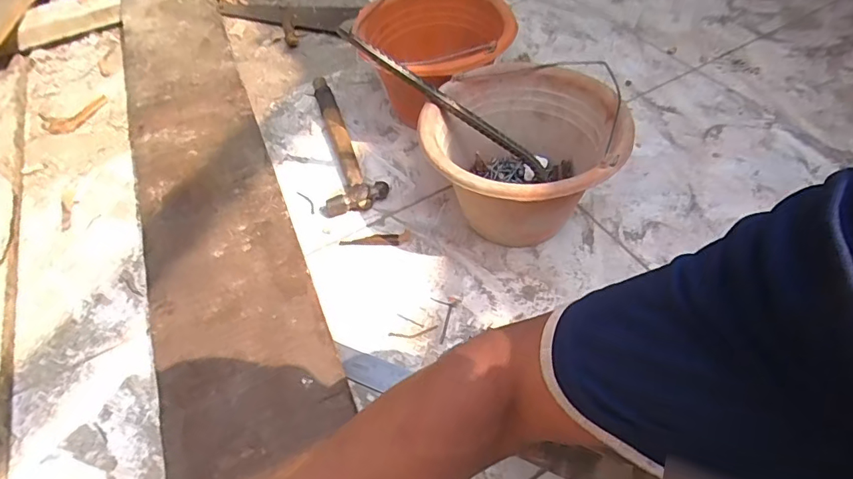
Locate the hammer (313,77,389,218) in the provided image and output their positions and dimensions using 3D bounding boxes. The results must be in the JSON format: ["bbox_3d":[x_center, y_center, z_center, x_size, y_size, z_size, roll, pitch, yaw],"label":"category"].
[{"bbox_3d":[-0.150,-0.170,0.836,0.099,0.036,0.324,-14,52,-8],"label":"hammer"}]

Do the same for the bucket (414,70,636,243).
[{"bbox_3d":[0.122,-0.092,0.663,0.240,0.171,0.227,-2,51,2],"label":"bucket"}]

